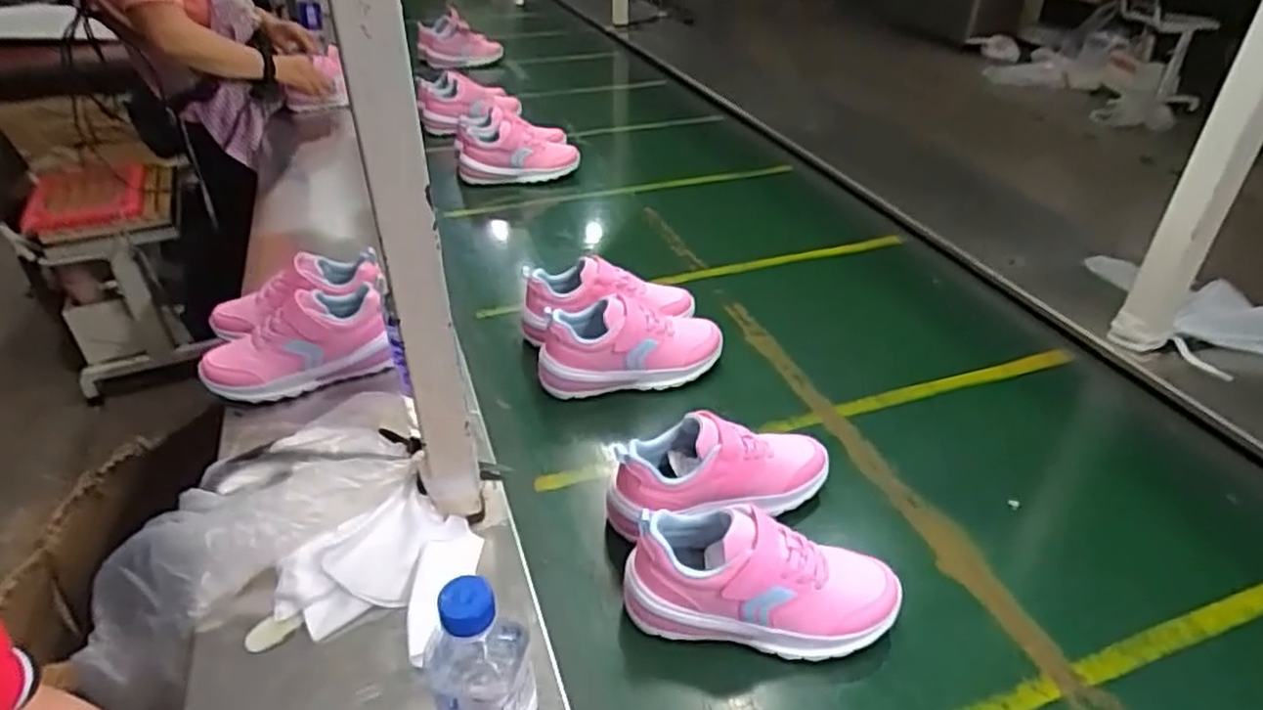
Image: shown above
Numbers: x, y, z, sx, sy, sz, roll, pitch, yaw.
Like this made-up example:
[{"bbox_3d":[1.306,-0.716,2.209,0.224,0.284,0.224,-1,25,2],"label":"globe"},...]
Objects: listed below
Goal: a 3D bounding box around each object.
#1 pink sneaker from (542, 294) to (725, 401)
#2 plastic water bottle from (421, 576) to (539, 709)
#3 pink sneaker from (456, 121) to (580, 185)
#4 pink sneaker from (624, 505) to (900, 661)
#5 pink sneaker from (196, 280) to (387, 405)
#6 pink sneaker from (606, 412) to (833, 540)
[{"bbox_3d":[0.000,-0.006,0.868,0.218,0.107,0.079,-8,40,-8],"label":"pink sneaker"},{"bbox_3d":[-0.095,0.207,0.467,0.057,0.159,0.060,1,39,3],"label":"plastic water bottle"},{"bbox_3d":[-0.214,-0.370,1.380,0.226,0.096,0.099,3,40,5],"label":"pink sneaker"},{"bbox_3d":[0.107,0.188,0.602,0.223,0.104,0.080,2,39,4],"label":"pink sneaker"},{"bbox_3d":[-0.384,-0.014,0.839,0.202,0.083,0.087,-13,41,-14],"label":"pink sneaker"},{"bbox_3d":[0.086,0.113,0.702,0.222,0.105,0.075,-12,40,-12],"label":"pink sneaker"}]

